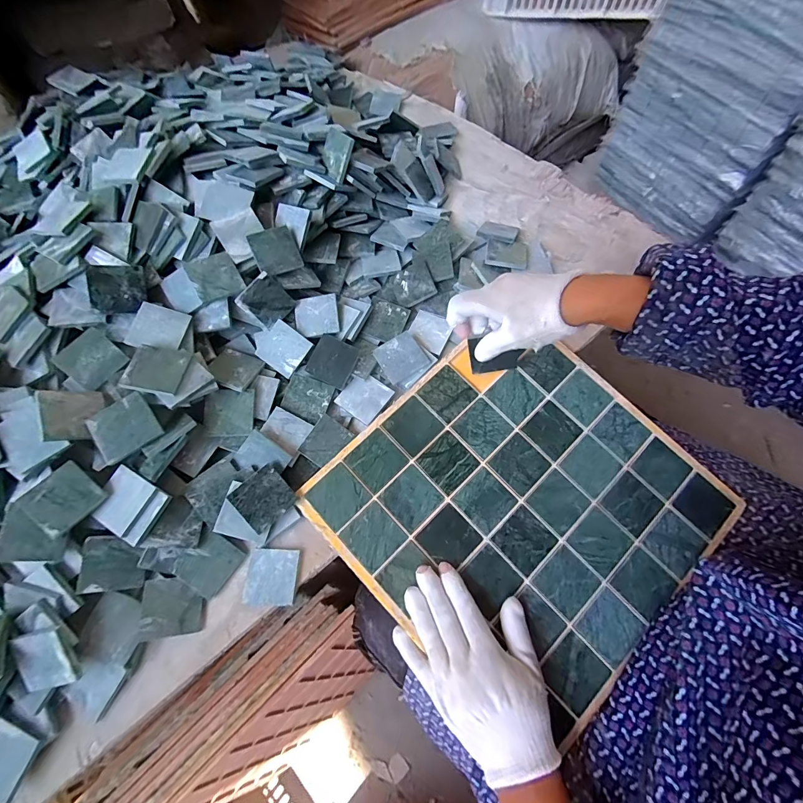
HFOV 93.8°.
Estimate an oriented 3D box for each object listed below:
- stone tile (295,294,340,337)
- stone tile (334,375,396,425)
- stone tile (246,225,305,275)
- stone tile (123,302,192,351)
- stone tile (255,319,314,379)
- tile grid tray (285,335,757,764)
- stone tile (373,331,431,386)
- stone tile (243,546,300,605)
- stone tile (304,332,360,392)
[{"bbox_3d":[-0.095,-0.097,0.427,0.048,0.004,0.046,-8,83,5],"label":"stone tile"},{"bbox_3d":[-0.040,-0.005,0.414,0.045,0.007,0.049,36,74,18],"label":"stone tile"},{"bbox_3d":[-0.140,-0.168,0.419,0.047,0.005,0.048,-29,101,-21],"label":"stone tile"},{"bbox_3d":[-0.247,-0.076,0.383,0.049,0.005,0.046,12,71,-9],"label":"stone tile"},{"bbox_3d":[-0.131,-0.059,0.419,0.048,0.004,0.047,37,94,0],"label":"stone tile"},{"bbox_3d":[0.118,0.098,0.378,0.317,0.025,0.312,-43,75,-14],"label":"tile grid tray"},{"bbox_3d":[0.001,-0.049,0.422,0.049,0.011,0.046,-28,72,-10],"label":"stone tile"},{"bbox_3d":[-0.121,0.164,0.353,0.045,0.006,0.047,1,67,5],"label":"stone tile"},{"bbox_3d":[-0.076,-0.044,0.416,0.047,0.004,0.048,25,87,-4],"label":"stone tile"}]

